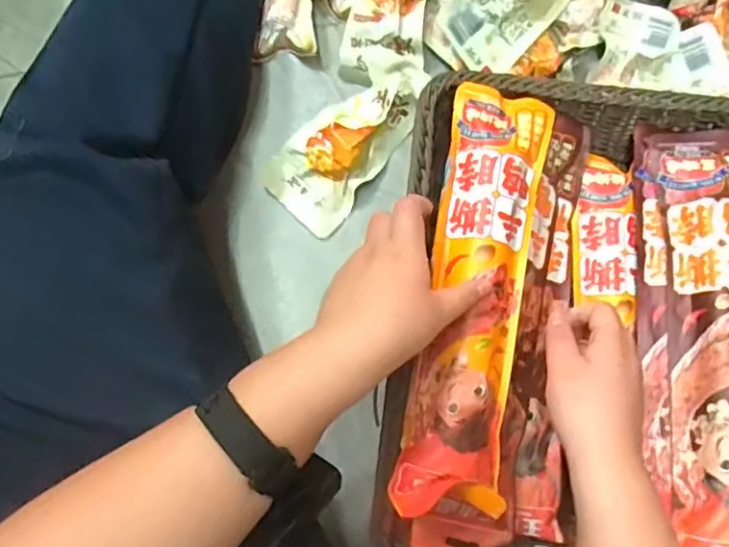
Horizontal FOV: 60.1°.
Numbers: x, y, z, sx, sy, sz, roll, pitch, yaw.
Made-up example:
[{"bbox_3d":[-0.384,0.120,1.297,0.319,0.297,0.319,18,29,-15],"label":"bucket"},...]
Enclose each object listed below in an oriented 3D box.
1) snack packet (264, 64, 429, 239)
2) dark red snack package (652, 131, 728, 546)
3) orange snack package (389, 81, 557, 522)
[{"bbox_3d":[-0.016,-0.124,0.570,0.082,0.025,0.170,36,82,6],"label":"snack packet"},{"bbox_3d":[0.271,0.058,0.480,0.075,0.047,0.351,3,80,0],"label":"dark red snack package"},{"bbox_3d":[0.084,0.007,0.461,0.070,0.025,0.315,10,77,2],"label":"orange snack package"}]

